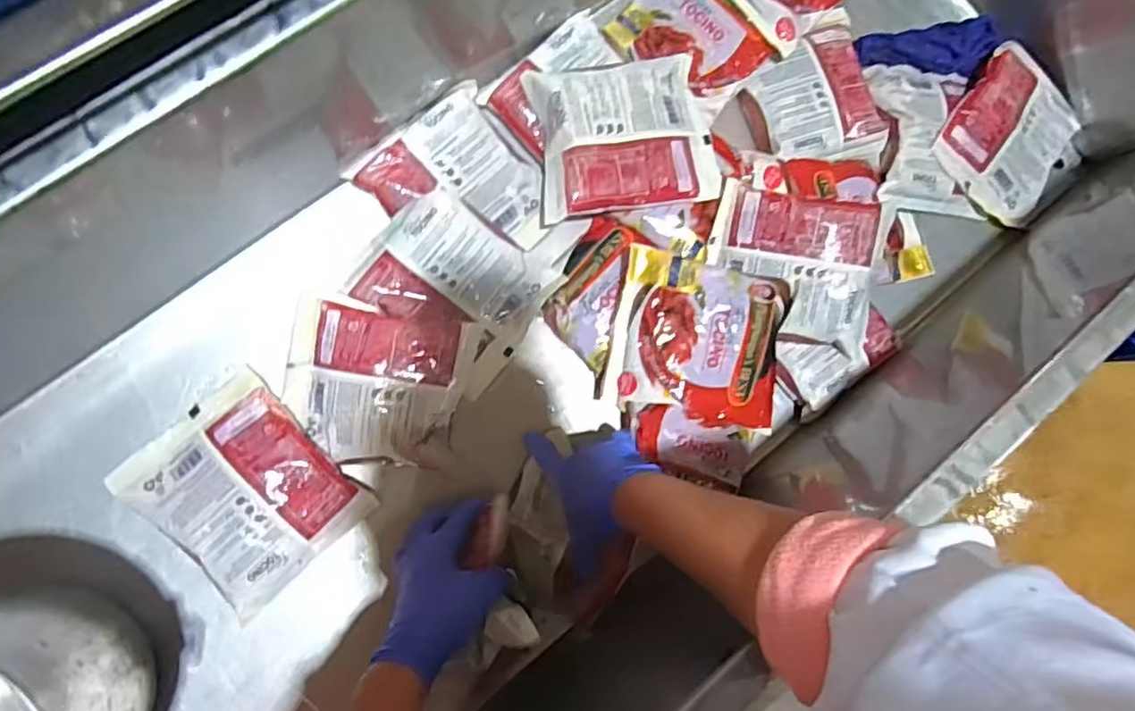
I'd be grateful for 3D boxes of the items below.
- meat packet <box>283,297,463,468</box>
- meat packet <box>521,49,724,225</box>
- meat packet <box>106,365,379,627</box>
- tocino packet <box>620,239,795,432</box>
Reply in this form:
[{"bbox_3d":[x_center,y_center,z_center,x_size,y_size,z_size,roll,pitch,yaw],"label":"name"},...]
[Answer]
[{"bbox_3d":[-0.176,0.025,0.574,0.152,0.021,0.133,10,84,-7],"label":"meat packet"},{"bbox_3d":[0.055,-0.207,0.608,0.168,0.035,0.137,-10,87,-9],"label":"meat packet"},{"bbox_3d":[-0.280,0.119,0.559,0.143,0.028,0.165,-44,92,-9],"label":"meat packet"},{"bbox_3d":[0.125,-0.014,0.597,0.149,0.034,0.147,7,84,-8],"label":"tocino packet"}]

